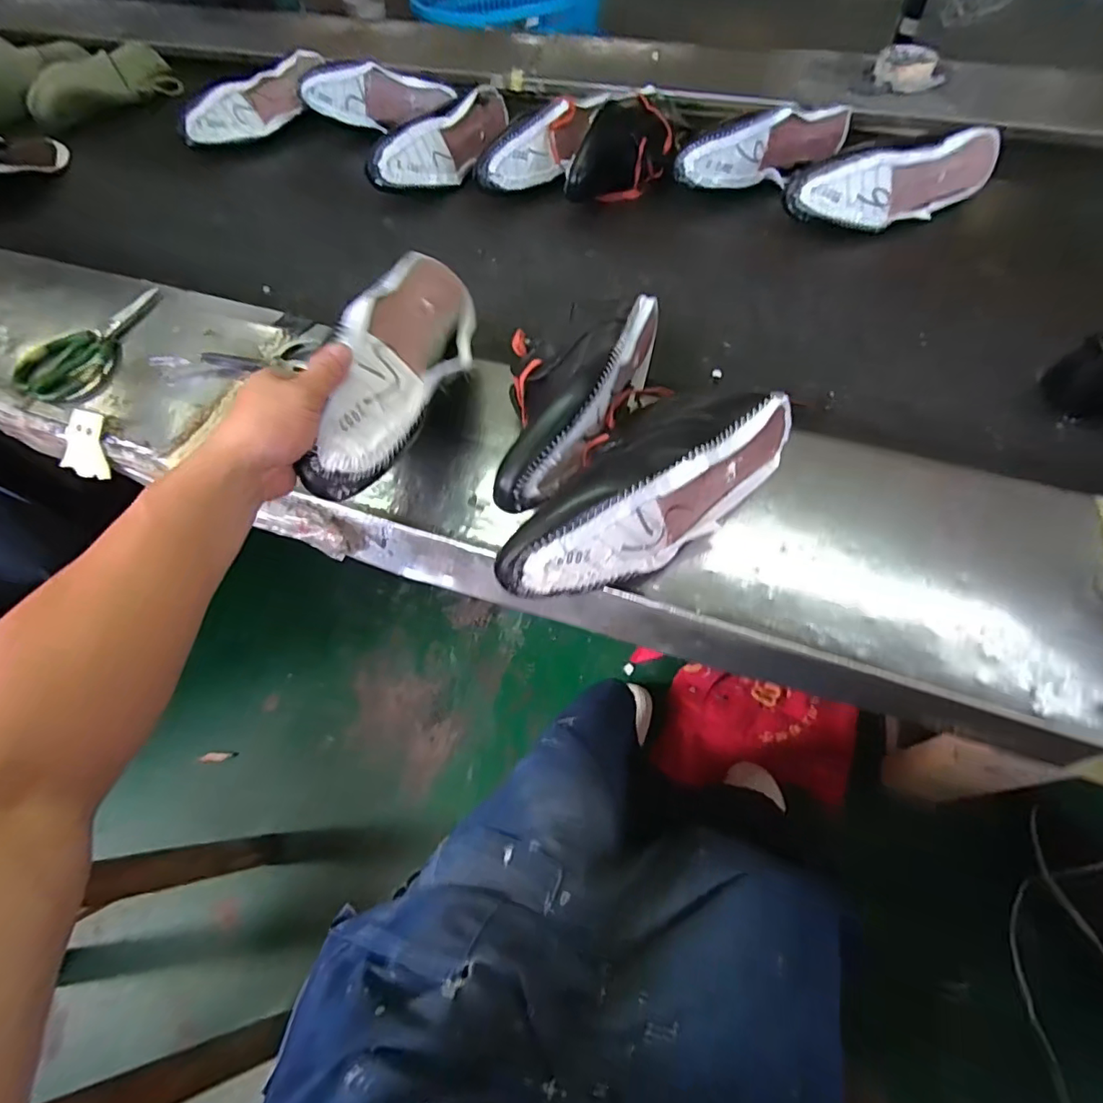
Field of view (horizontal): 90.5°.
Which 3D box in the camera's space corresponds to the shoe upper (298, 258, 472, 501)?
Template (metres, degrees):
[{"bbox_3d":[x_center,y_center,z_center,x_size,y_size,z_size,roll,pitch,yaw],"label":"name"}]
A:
[{"bbox_3d":[-0.134,-0.171,0.472,0.061,0.101,0.292,-23,39,42],"label":"shoe upper"}]

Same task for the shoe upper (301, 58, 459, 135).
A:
[{"bbox_3d":[-0.291,-0.756,0.921,0.252,0.101,0.045,-3,60,2],"label":"shoe upper"}]

